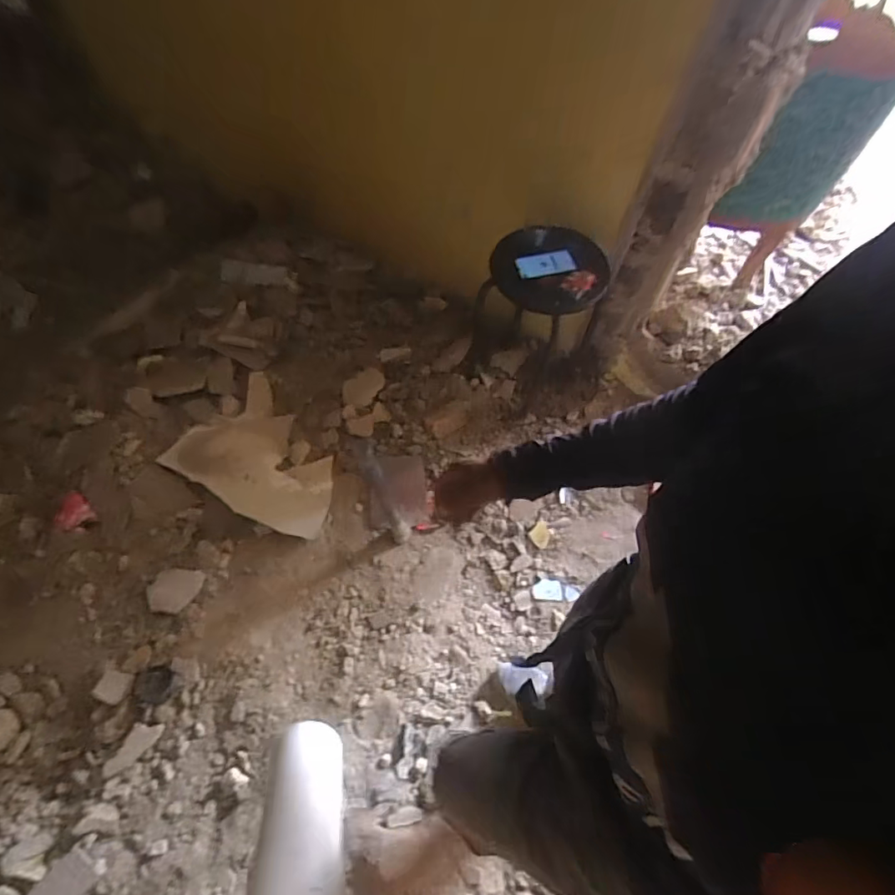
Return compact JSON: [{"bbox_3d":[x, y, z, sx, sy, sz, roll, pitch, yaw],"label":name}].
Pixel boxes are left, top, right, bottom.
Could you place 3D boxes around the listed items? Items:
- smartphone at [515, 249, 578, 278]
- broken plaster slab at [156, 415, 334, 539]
[{"bbox_3d":[0.252,-0.475,1.283,0.155,0.014,0.064,-11,84,-9],"label":"smartphone"},{"bbox_3d":[-0.560,0.051,1.552,0.511,0.060,0.337,33,56,1],"label":"broken plaster slab"}]

